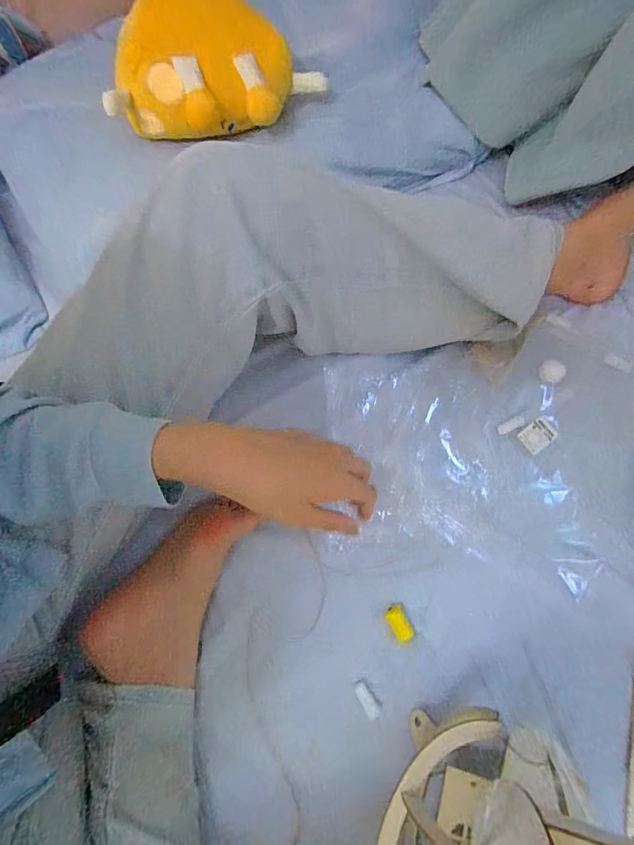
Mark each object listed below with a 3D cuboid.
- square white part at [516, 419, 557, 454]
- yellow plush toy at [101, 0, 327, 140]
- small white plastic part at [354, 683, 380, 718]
[{"bbox_3d":[0.256,0.016,0.460,0.040,0.006,0.029,-35,77,-8],"label":"square white part"},{"bbox_3d":[-0.116,-0.428,0.470,0.238,0.081,0.167,-2,75,0],"label":"yellow plush toy"},{"bbox_3d":[0.050,0.279,0.397,0.014,0.010,0.035,-33,77,-8],"label":"small white plastic part"}]

